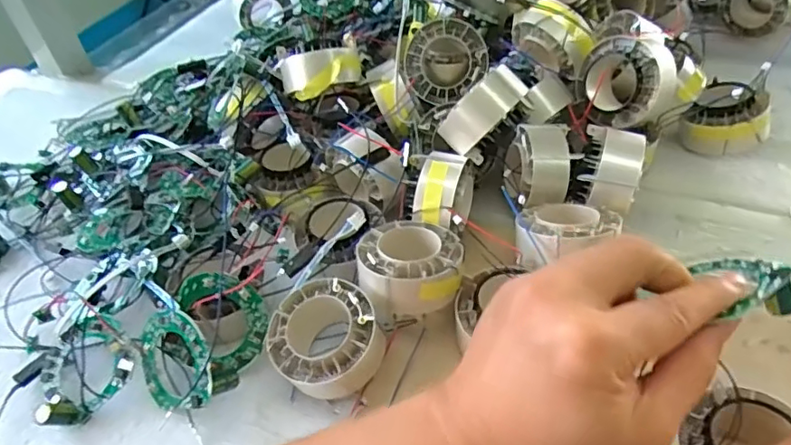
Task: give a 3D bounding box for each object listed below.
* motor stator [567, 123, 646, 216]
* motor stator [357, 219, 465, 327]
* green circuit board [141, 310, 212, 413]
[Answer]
[{"bbox_3d":[0.152,-0.030,0.412,0.042,0.069,0.059,15,49,21],"label":"motor stator"},{"bbox_3d":[0.010,0.030,0.370,0.065,0.043,0.067,-5,44,2],"label":"motor stator"},{"bbox_3d":[-0.133,0.083,0.345,0.060,0.058,0.007,-15,-5,35],"label":"green circuit board"}]

